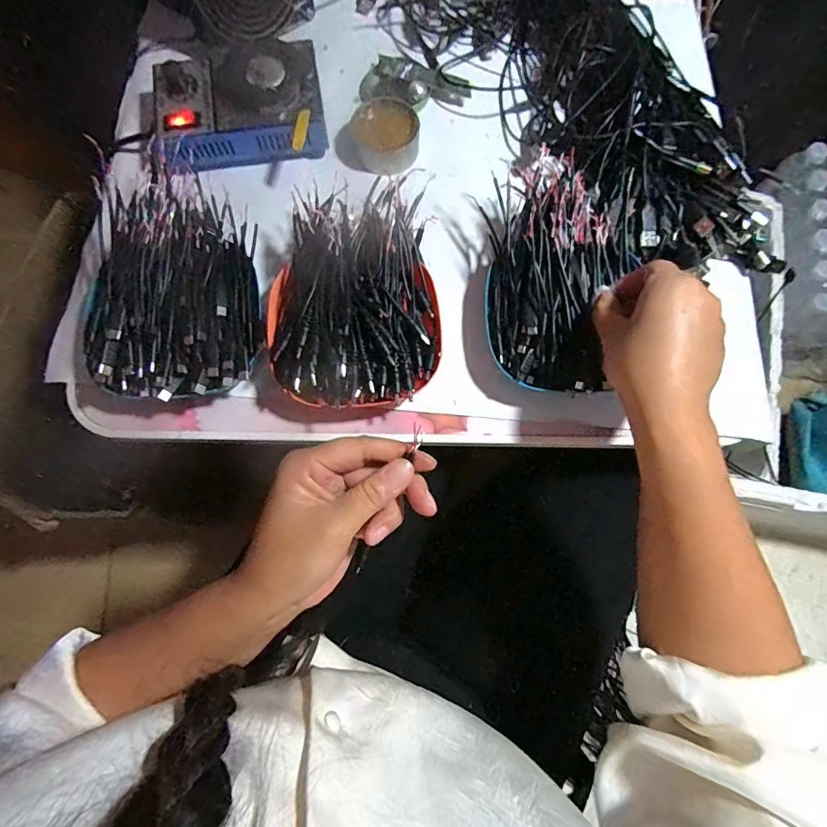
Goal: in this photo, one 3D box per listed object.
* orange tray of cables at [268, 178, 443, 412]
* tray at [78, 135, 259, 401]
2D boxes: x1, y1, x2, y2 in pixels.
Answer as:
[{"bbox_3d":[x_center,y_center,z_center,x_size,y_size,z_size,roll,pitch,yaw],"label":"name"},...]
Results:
[{"bbox_3d":[-0.049,-0.091,0.380,0.136,0.062,0.181,-3,77,-1],"label":"orange tray of cables"},{"bbox_3d":[-0.190,-0.110,0.378,0.125,0.052,0.200,-3,77,-1],"label":"tray"}]

